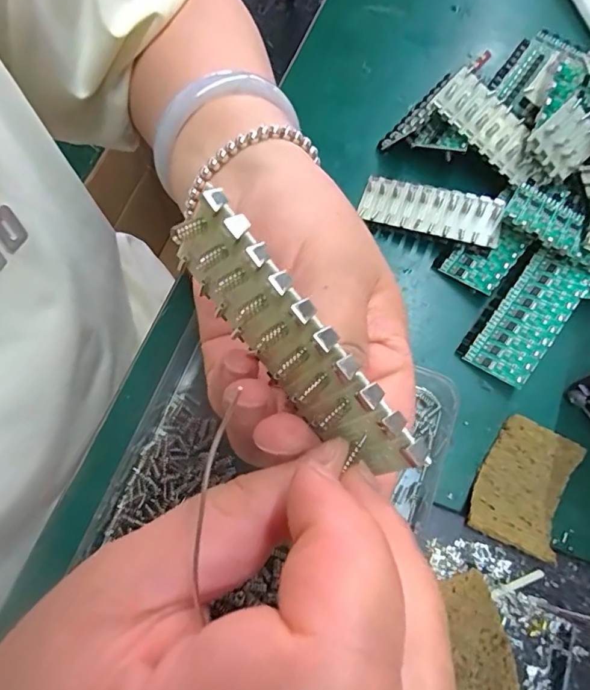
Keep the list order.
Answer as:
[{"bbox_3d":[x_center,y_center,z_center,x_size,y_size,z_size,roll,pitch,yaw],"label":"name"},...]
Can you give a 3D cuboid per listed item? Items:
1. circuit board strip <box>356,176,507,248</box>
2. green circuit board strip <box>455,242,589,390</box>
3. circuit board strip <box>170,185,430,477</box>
[{"bbox_3d":[0.076,-0.076,0.272,0.076,0.005,0.032,14,71,5],"label":"circuit board strip"},{"bbox_3d":[0.119,-0.016,0.249,0.036,0.005,0.072,34,84,29],"label":"green circuit board strip"},{"bbox_3d":[-0.002,0.000,0.118,0.004,0.034,0.078,-39,88,-32],"label":"circuit board strip"}]

